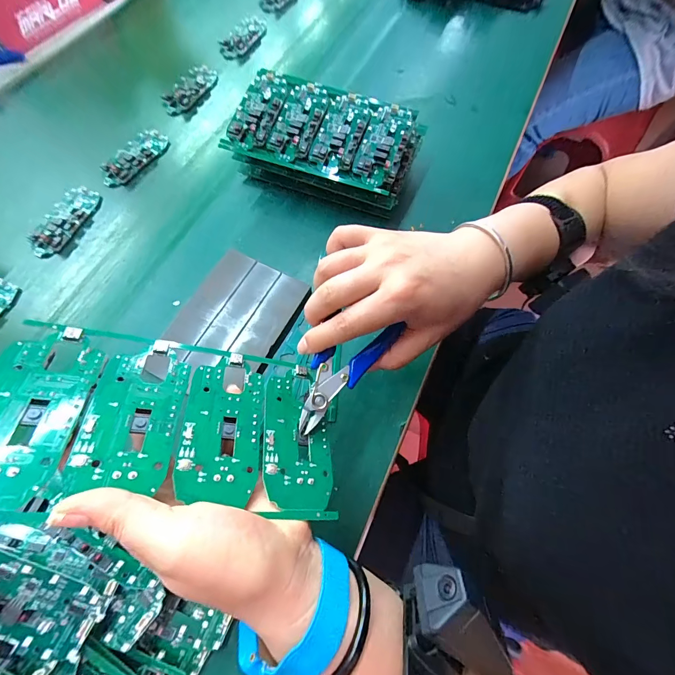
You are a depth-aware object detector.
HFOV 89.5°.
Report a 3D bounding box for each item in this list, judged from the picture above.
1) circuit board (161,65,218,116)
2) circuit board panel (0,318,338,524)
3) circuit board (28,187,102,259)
[{"bbox_3d":[-0.211,-0.355,0.489,0.043,0.013,0.092,24,70,11],"label":"circuit board"},{"bbox_3d":[-0.093,0.048,0.201,0.183,0.004,0.105,12,47,-22],"label":"circuit board panel"},{"bbox_3d":[-0.319,-0.136,0.398,0.046,0.014,0.096,10,68,5],"label":"circuit board"}]

